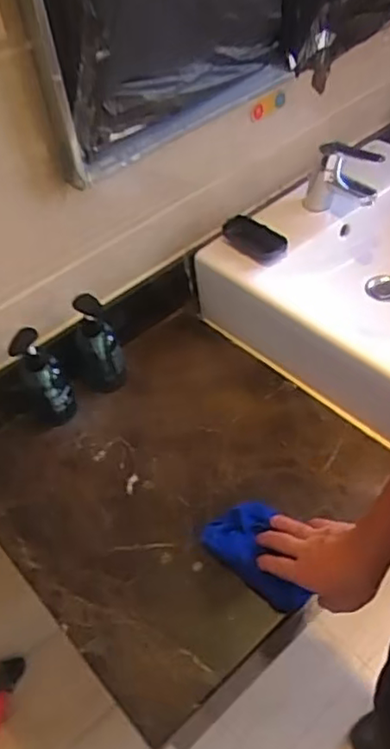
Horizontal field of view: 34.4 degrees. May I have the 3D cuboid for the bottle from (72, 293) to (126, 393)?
[{"bbox_3d":[-0.149,-0.048,0.969,0.071,0.163,0.062,-10,48,-2],"label":"bottle"}]

